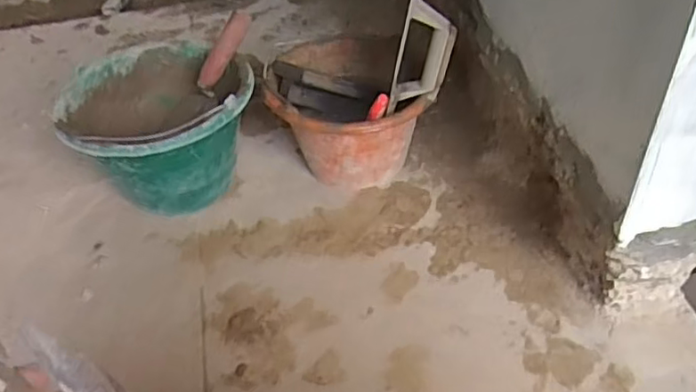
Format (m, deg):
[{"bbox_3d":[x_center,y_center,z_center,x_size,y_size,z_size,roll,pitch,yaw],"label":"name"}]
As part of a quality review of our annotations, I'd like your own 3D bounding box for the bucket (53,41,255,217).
[{"bbox_3d":[-0.279,-0.090,0.964,0.255,0.184,0.262,-2,44,2],"label":"bucket"}]

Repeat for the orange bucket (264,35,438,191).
[{"bbox_3d":[-0.011,-0.119,0.968,0.207,0.174,0.249,-18,46,-12],"label":"orange bucket"}]

